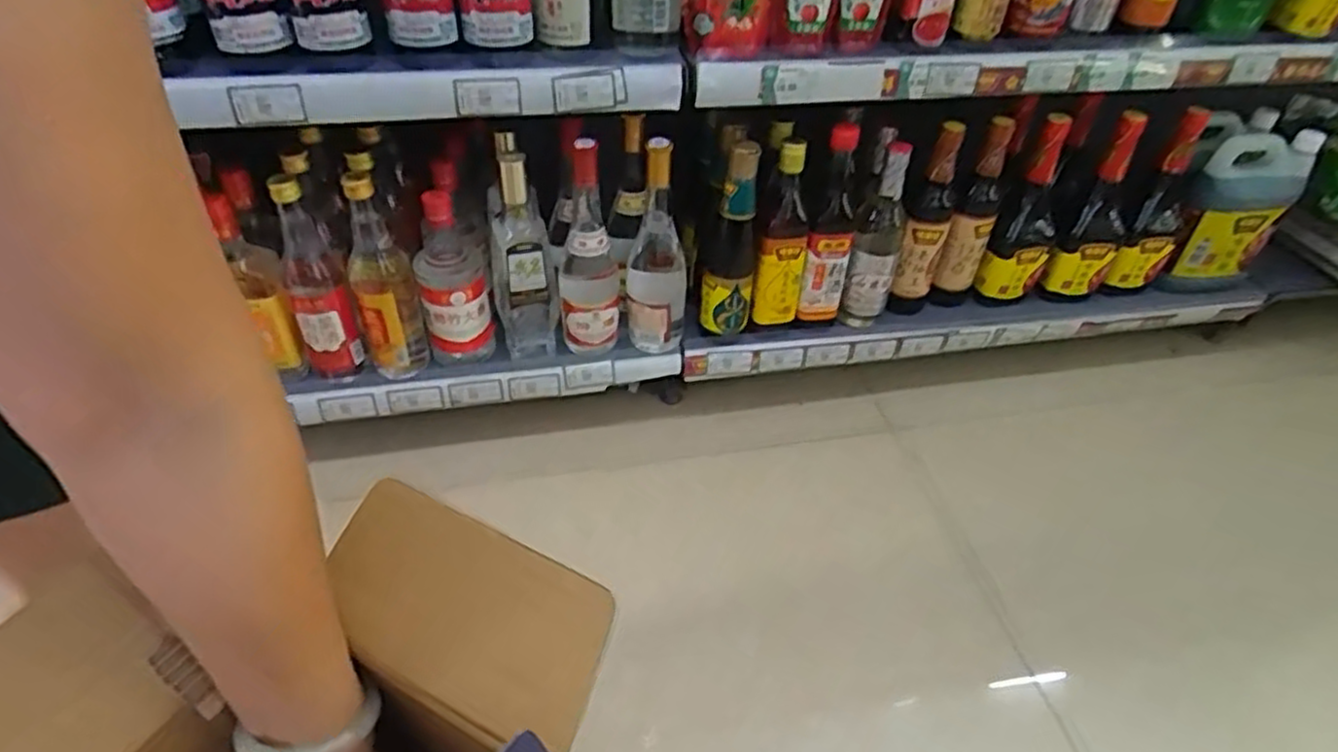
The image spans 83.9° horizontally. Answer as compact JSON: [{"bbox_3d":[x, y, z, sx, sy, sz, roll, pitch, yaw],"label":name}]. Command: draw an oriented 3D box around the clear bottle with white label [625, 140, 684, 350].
[{"bbox_3d":[-0.015,-0.147,0.875,0.071,0.270,0.072,3,43,0],"label":"clear bottle with white label"}]

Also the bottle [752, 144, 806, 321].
[{"bbox_3d":[0.140,-0.168,0.901,0.054,0.232,0.050,9,44,7],"label":"bottle"}]

